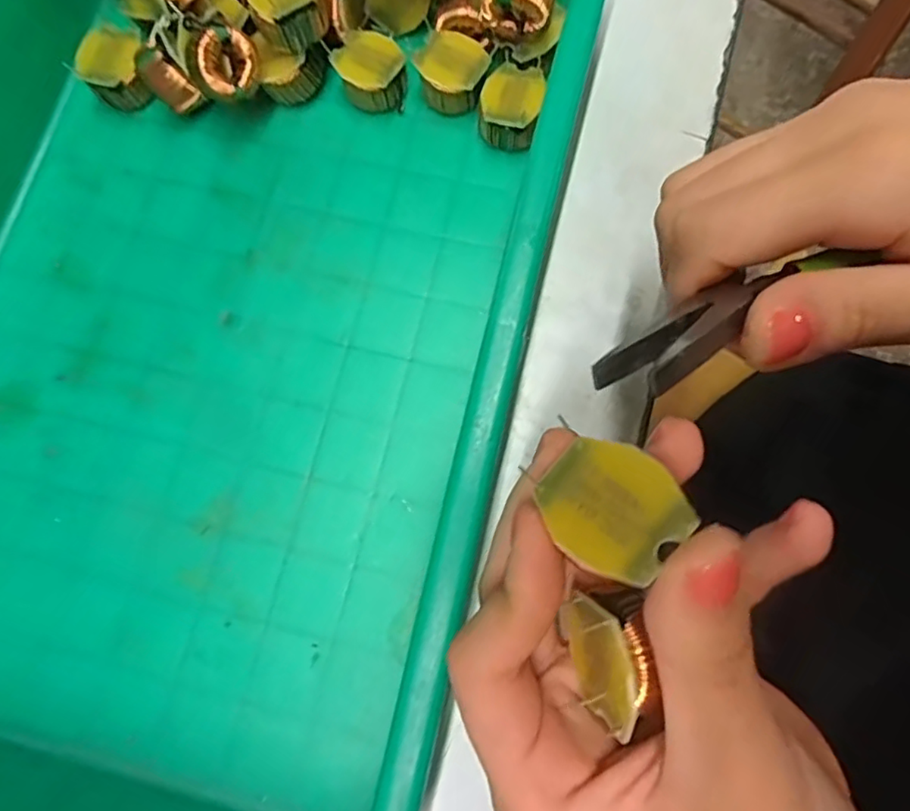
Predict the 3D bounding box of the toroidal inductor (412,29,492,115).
[{"bbox_3d":[-0.001,-0.143,0.257,0.030,0.021,0.028,11,78,4],"label":"toroidal inductor"}]

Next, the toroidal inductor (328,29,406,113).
[{"bbox_3d":[-0.037,-0.145,0.259,0.027,0.020,0.031,-25,78,-4],"label":"toroidal inductor"}]

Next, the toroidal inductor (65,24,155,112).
[{"bbox_3d":[-0.150,-0.150,0.263,0.026,0.021,0.032,-9,77,-1],"label":"toroidal inductor"}]

